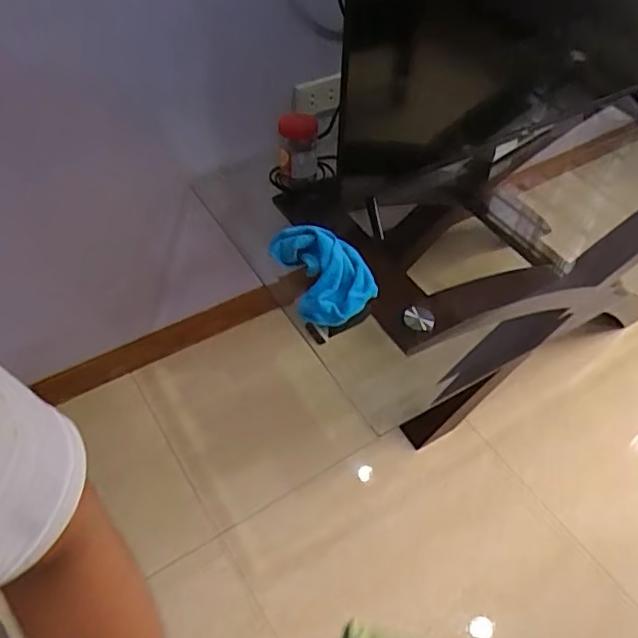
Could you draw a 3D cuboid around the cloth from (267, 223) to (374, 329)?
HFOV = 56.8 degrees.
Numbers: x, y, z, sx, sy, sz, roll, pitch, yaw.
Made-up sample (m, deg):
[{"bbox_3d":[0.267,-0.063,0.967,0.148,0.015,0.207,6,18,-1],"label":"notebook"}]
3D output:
[{"bbox_3d":[0.008,-0.086,0.995,0.144,0.065,0.197,-20,53,-17],"label":"cloth"}]

